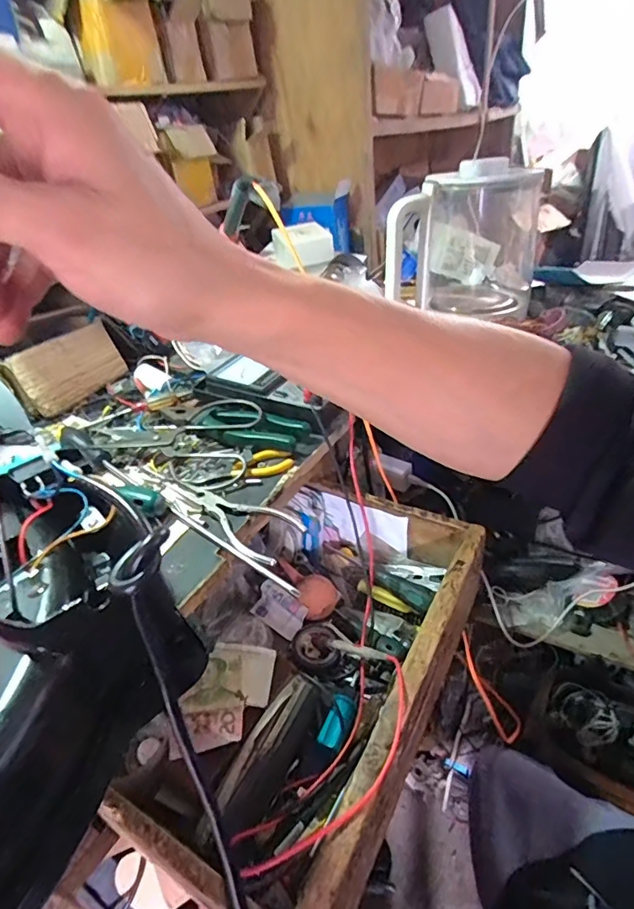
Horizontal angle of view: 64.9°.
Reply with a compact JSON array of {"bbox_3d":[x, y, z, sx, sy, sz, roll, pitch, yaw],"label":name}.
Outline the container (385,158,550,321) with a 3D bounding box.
[{"bbox_3d":[0.201,-0.305,0.691,0.184,0.175,0.224,3,35,15],"label":"container"}]

